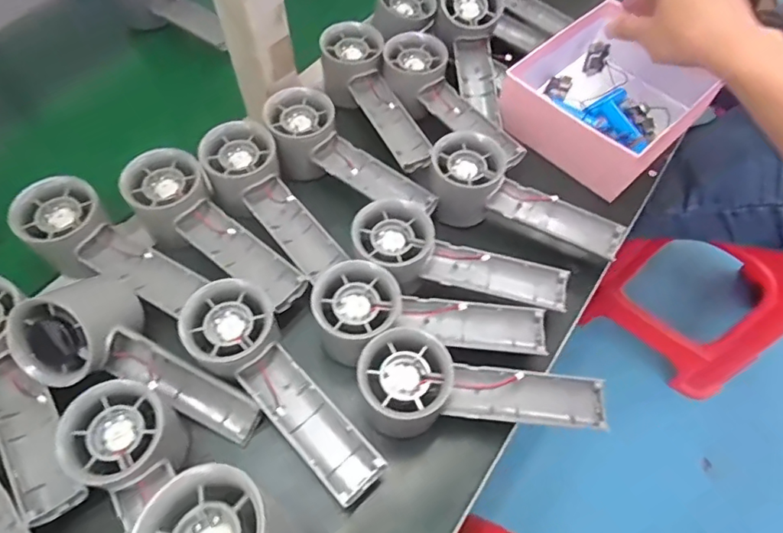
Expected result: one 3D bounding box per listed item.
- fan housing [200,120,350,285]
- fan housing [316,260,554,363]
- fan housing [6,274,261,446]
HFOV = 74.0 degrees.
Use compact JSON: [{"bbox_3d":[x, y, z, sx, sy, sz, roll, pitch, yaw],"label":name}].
[{"bbox_3d":[-0.091,-0.048,0.409,0.053,0.035,0.140,-37,81,-21],"label":"fan housing"},{"bbox_3d":[0.026,0.045,0.358,0.158,0.049,0.062,11,61,3],"label":"fan housing"},{"bbox_3d":[-0.157,0.061,0.335,0.156,0.051,0.073,33,62,-8],"label":"fan housing"}]

